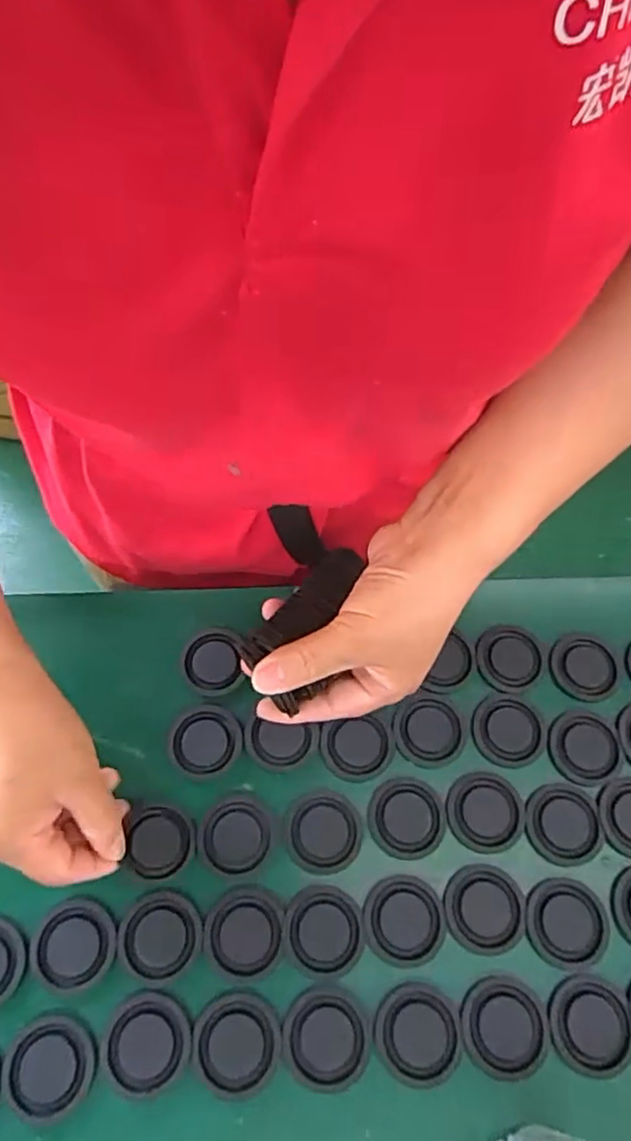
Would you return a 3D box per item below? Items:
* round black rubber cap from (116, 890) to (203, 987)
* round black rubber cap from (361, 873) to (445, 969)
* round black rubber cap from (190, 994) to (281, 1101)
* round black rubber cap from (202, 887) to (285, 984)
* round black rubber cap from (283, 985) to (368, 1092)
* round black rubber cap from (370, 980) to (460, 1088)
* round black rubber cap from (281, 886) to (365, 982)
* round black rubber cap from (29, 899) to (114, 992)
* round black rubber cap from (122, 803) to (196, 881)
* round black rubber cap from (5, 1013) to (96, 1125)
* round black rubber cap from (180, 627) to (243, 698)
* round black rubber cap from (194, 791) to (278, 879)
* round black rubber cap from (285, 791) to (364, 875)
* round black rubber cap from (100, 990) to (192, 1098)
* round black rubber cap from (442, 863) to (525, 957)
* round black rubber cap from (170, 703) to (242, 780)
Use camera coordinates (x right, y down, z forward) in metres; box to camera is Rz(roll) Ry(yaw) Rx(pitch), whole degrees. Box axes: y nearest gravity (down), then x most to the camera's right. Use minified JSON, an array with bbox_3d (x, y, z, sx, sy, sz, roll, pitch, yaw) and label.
[{"bbox_3d":[-0.088,0.206,0.375,0.045,0.004,0.045,1,65,-1],"label":"round black rubber cap"},{"bbox_3d":[0.050,0.200,0.380,0.045,0.004,0.047,1,65,-1],"label":"round black rubber cap"},{"bbox_3d":[-0.042,0.251,0.353,0.046,0.004,0.046,1,65,-1],"label":"round black rubber cap"},{"bbox_3d":[-0.040,0.205,0.376,0.044,0.004,0.046,1,65,-1],"label":"round black rubber cap"},{"bbox_3d":[0.005,0.250,0.356,0.045,0.004,0.046,1,65,-1],"label":"round black rubber cap"},{"bbox_3d":[0.055,0.249,0.357,0.046,0.004,0.044,1,65,-1],"label":"round black rubber cap"},{"bbox_3d":[0.004,0.205,0.377,0.044,0.004,0.045,1,65,-1],"label":"round black rubber cap"},{"bbox_3d":[-0.136,0.209,0.373,0.046,0.004,0.044,1,65,-1],"label":"round black rubber cap"},{"bbox_3d":[-0.091,0.160,0.393,0.037,0.006,0.041,2,63,-13],"label":"round black rubber cap"},{"bbox_3d":[-0.139,0.260,0.347,0.043,0.004,0.045,1,65,-1],"label":"round black rubber cap"},{"bbox_3d":[-0.070,0.061,0.445,0.040,0.004,0.045,-5,65,-4],"label":"round black rubber cap"},{"bbox_3d":[-0.048,0.158,0.399,0.045,0.004,0.046,1,65,-1],"label":"round black rubber cap"},{"bbox_3d":[0.004,0.156,0.400,0.045,0.004,0.046,1,65,-1],"label":"round black rubber cap"},{"bbox_3d":[-0.090,0.250,0.352,0.045,0.004,0.044,1,65,-1],"label":"round black rubber cap"},{"bbox_3d":[0.098,0.195,0.385,0.045,0.004,0.045,1,65,-1],"label":"round black rubber cap"},{"bbox_3d":[-0.070,0.109,0.424,0.045,0.005,0.046,1,65,-1],"label":"round black rubber cap"}]

